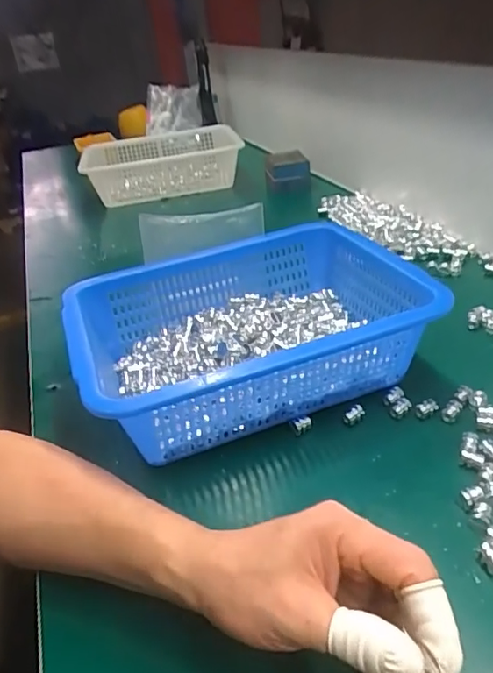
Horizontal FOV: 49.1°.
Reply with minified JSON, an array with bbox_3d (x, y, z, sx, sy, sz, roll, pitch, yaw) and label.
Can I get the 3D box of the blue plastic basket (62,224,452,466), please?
[{"bbox_3d":[0.001,-0.003,0.498,0.304,0.090,0.229,-18,34,-18],"label":"blue plastic basket"}]

